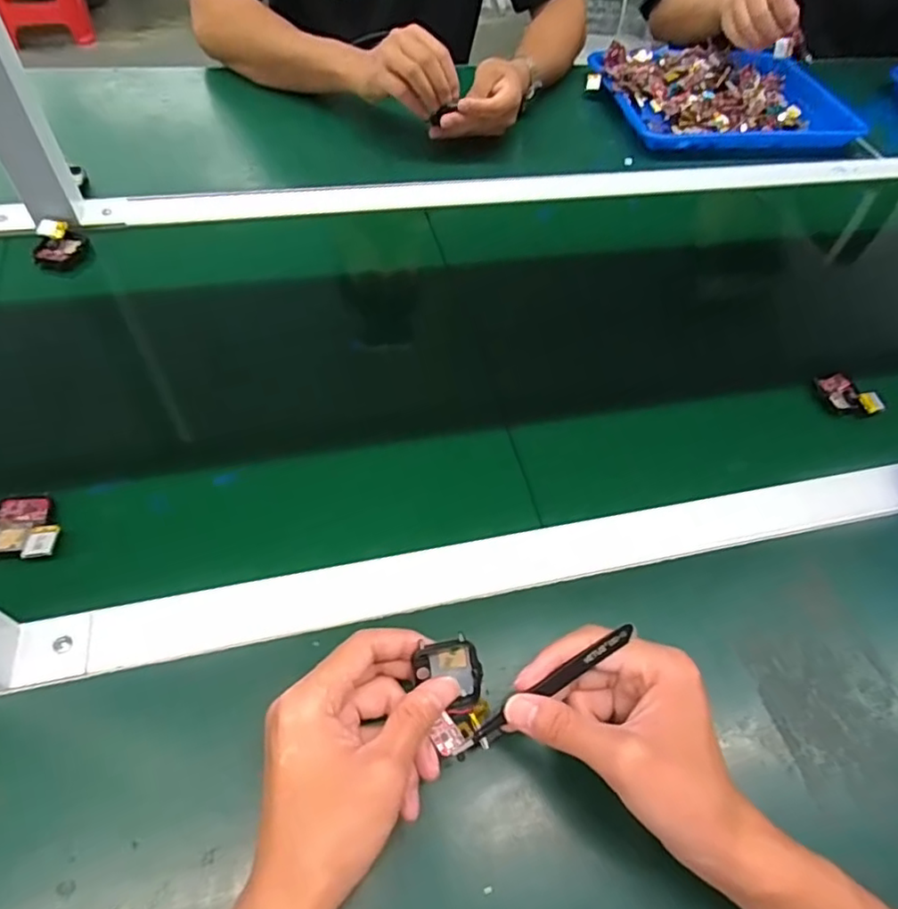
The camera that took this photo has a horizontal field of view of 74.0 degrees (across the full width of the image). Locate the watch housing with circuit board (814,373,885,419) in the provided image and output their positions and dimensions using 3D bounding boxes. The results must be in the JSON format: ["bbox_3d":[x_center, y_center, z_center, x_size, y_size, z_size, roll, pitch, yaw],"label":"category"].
[{"bbox_3d":[0.359,-0.054,0.539,0.034,0.020,0.051,-14,57,-14],"label":"watch housing with circuit board"}]

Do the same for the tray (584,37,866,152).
[{"bbox_3d":[0.385,-0.502,0.831,0.347,0.045,0.226,-3,55,-11],"label":"tray"}]

